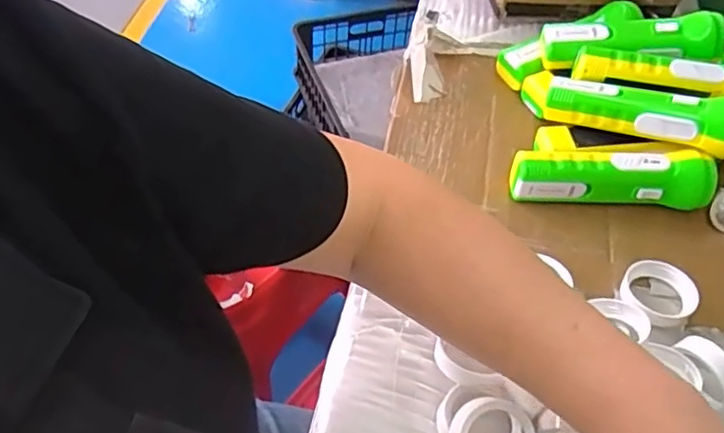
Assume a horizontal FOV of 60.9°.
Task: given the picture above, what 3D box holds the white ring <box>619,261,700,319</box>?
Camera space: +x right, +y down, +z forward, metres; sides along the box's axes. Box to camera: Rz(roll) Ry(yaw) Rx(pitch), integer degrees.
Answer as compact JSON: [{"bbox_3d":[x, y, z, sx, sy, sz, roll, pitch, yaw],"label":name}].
[{"bbox_3d":[0.232,0.059,0.480,0.047,0.018,0.053,-33,60,-24],"label":"white ring"}]

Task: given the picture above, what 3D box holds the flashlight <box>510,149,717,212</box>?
[{"bbox_3d":[0.211,-0.036,0.528,0.161,0.048,0.037,5,52,3],"label":"flashlight"}]

